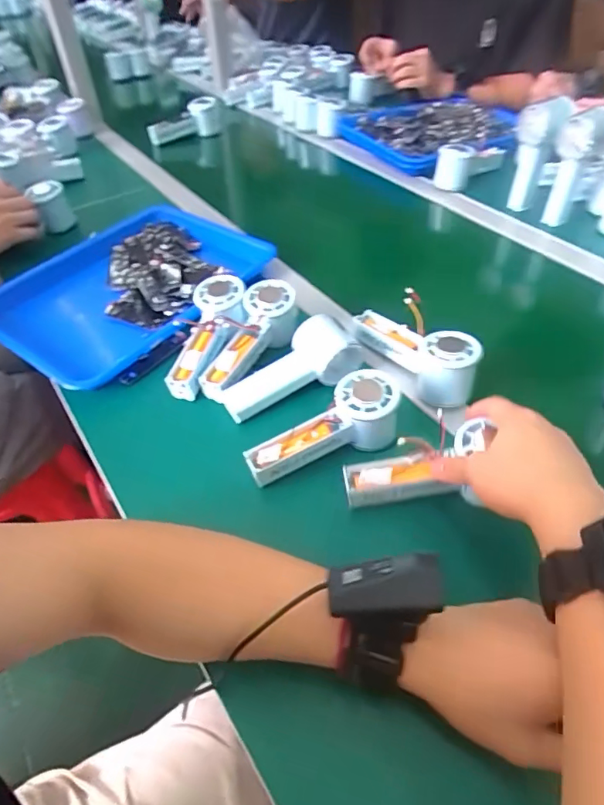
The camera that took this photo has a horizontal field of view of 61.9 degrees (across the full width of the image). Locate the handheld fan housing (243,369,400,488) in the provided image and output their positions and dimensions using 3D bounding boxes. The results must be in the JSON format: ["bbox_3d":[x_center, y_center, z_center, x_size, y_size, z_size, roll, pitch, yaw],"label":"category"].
[{"bbox_3d":[0.021,0.027,0.461,0.152,0.051,0.058,-29,52,-4],"label":"handheld fan housing"}]

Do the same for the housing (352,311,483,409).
[{"bbox_3d":[0.111,-0.055,0.527,0.157,0.059,0.059,35,59,30],"label":"housing"}]

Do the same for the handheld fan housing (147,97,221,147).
[{"bbox_3d":[-0.239,-0.577,1.047,0.150,0.062,0.061,-34,55,-24],"label":"handheld fan housing"}]

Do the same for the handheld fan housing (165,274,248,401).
[{"bbox_3d":[-0.107,-0.074,0.560,0.073,0.042,0.153,12,66,14],"label":"handheld fan housing"}]

